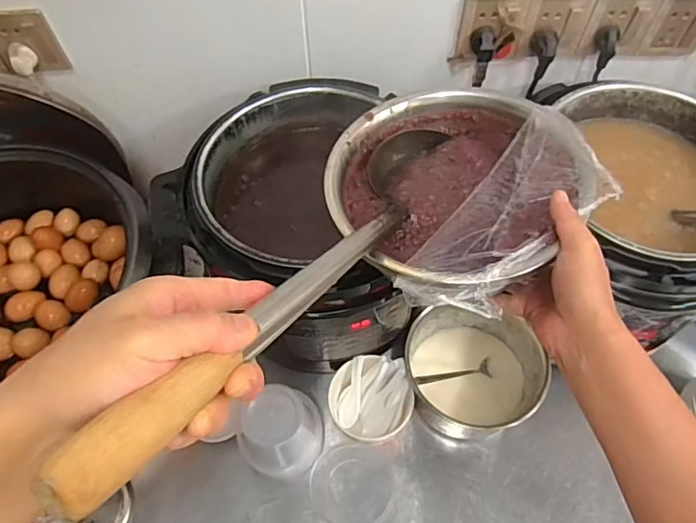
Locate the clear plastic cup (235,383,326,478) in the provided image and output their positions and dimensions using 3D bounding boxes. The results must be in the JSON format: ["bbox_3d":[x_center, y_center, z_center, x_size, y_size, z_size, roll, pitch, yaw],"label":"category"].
[{"bbox_3d":[-0.087,0.228,0.730,0.101,0.116,0.104,0,58,1],"label":"clear plastic cup"}]

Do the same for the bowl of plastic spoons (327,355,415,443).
[{"bbox_3d":[0.030,0.194,0.771,0.118,0.080,0.104,-4,58,-2],"label":"bowl of plastic spoons"}]

